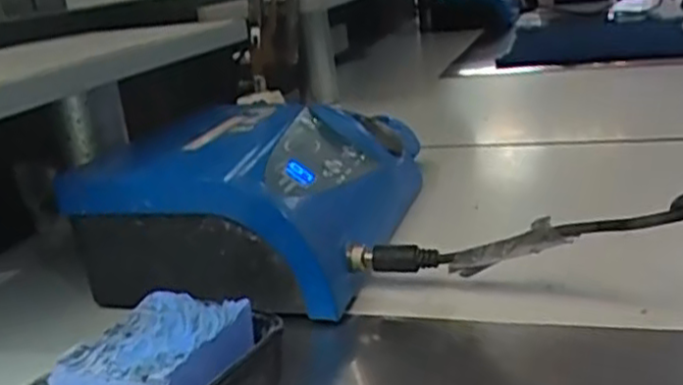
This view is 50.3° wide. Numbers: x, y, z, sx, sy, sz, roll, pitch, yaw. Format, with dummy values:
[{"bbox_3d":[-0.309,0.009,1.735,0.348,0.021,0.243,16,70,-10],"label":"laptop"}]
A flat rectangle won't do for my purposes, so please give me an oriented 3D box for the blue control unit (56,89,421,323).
[{"bbox_3d":[-0.044,-0.011,0.496,0.171,0.082,0.259,-1,19,19],"label":"blue control unit"}]

